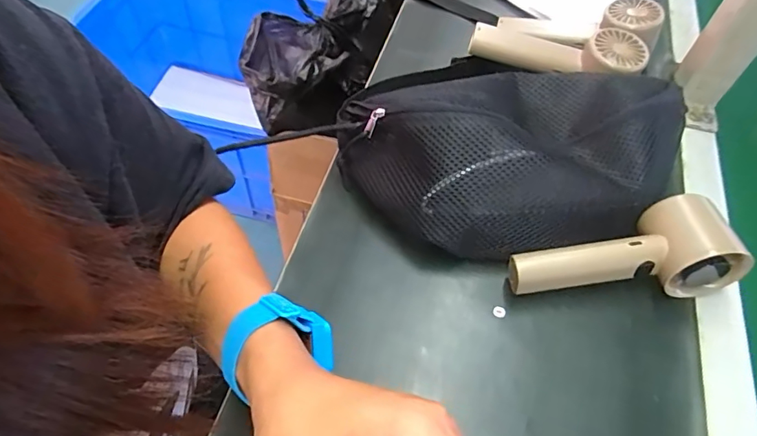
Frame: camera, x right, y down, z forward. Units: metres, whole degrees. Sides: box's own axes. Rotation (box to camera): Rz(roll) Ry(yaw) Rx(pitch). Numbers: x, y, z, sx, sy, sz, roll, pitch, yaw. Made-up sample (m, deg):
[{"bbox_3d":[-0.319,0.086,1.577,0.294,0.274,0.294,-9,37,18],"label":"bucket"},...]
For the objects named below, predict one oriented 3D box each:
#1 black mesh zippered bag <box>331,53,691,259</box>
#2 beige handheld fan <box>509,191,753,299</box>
[{"bbox_3d":[0.101,-0.050,0.402,0.258,0.086,0.162,-5,57,-7],"label":"black mesh zippered bag"},{"bbox_3d":[0.178,0.022,0.368,0.158,0.066,0.055,1,56,-2],"label":"beige handheld fan"}]

